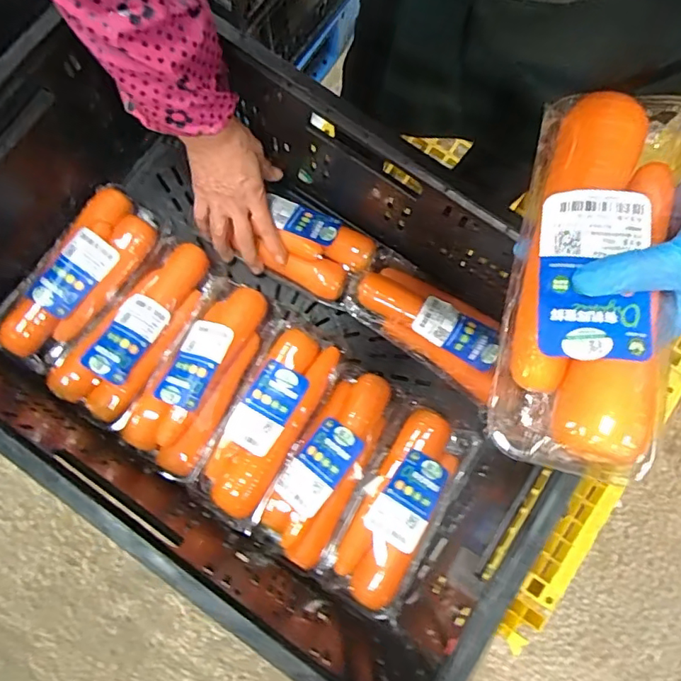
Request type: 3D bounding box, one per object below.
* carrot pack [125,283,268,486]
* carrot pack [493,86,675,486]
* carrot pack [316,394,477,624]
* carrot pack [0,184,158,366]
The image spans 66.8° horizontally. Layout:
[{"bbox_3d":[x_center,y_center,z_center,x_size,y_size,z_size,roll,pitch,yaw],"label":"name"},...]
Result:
[{"bbox_3d":[-0.160,0.038,0.588,0.096,0.053,0.227,26,81,4],"label":"carrot pack"},{"bbox_3d":[0.152,-0.039,0.313,0.091,0.054,0.226,8,84,3],"label":"carrot pack"},{"bbox_3d":[0.066,0.187,0.581,0.099,0.046,0.233,29,81,4],"label":"carrot pack"},{"bbox_3d":[-0.314,-0.080,0.609,0.096,0.053,0.227,35,82,5],"label":"carrot pack"}]

